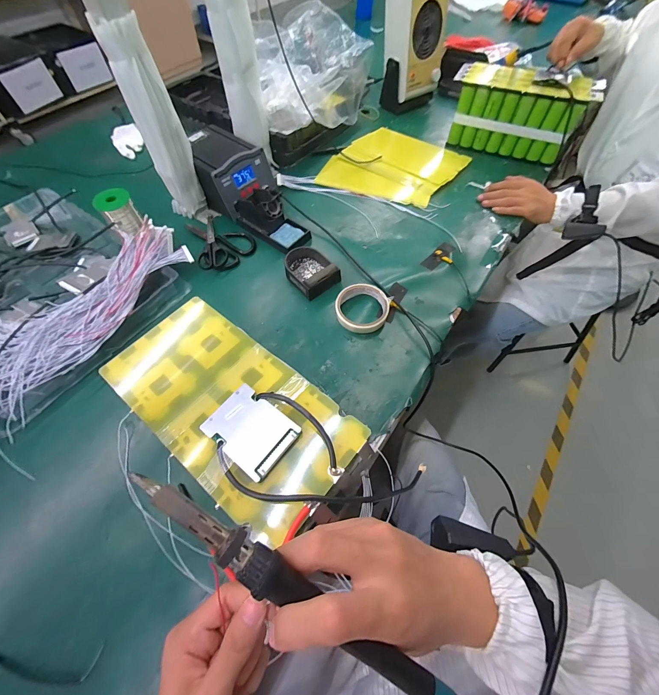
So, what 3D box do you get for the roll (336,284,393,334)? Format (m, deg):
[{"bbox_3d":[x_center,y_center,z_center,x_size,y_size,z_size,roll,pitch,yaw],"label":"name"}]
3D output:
[{"bbox_3d":[0.057,-0.067,0.537,0.091,0.031,0.082,18,60,10],"label":"roll"}]

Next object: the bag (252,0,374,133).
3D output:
[{"bbox_3d":[-0.057,-0.645,0.722,0.234,0.164,0.293,-12,60,-8],"label":"bag"}]

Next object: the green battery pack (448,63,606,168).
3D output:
[{"bbox_3d":[0.465,-0.589,0.776,0.301,0.152,0.128,23,61,13],"label":"green battery pack"}]

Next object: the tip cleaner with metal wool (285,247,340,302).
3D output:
[{"bbox_3d":[-0.039,-0.148,0.583,0.081,0.033,0.108,-32,64,-18],"label":"tip cleaner with metal wool"}]

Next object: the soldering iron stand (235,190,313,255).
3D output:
[{"bbox_3d":[-0.118,-0.269,0.628,0.163,0.069,0.083,37,65,19],"label":"soldering iron stand"}]

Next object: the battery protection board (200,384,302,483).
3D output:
[{"bbox_3d":[-0.075,0.078,0.296,0.079,0.005,0.059,34,64,18],"label":"battery protection board"}]

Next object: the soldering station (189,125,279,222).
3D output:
[{"bbox_3d":[-0.226,-0.378,0.679,0.172,0.101,0.131,34,64,18],"label":"soldering station"}]

